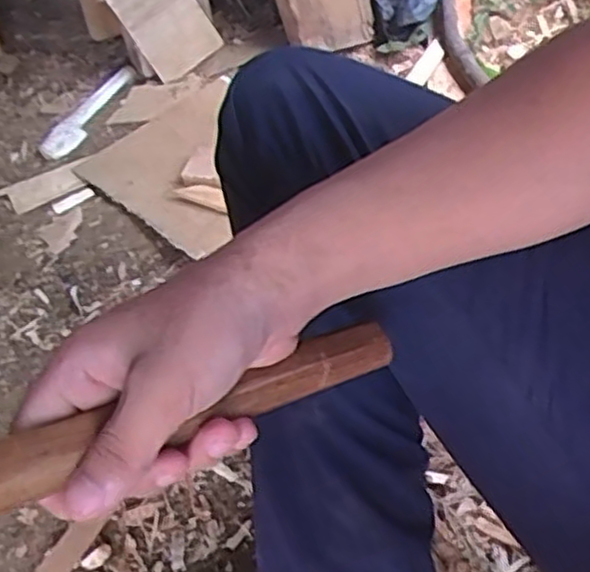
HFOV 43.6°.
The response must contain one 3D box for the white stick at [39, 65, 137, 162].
[{"bbox_3d":[-0.271,-0.231,0.967,0.052,0.014,0.179,15,52,18],"label":"white stick"}]

